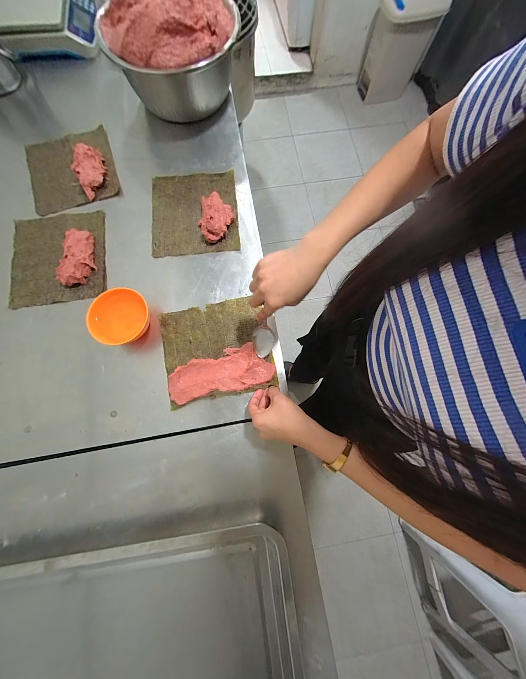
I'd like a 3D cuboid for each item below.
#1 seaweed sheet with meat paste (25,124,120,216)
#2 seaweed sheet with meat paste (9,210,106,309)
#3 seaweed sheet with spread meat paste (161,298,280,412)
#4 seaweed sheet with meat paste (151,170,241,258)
[{"bbox_3d":[-0.432,-0.386,0.514,0.181,0.032,0.190,-17,78,-4],"label":"seaweed sheet with meat paste"},{"bbox_3d":[-0.422,-0.172,0.469,0.184,0.028,0.198,-9,77,-3],"label":"seaweed sheet with meat paste"},{"bbox_3d":[-0.089,0.017,0.437,0.193,0.019,0.183,-13,78,-4],"label":"seaweed sheet with spread meat paste"},{"bbox_3d":[-0.148,-0.281,0.494,0.180,0.032,0.200,-5,77,-2],"label":"seaweed sheet with meat paste"}]

